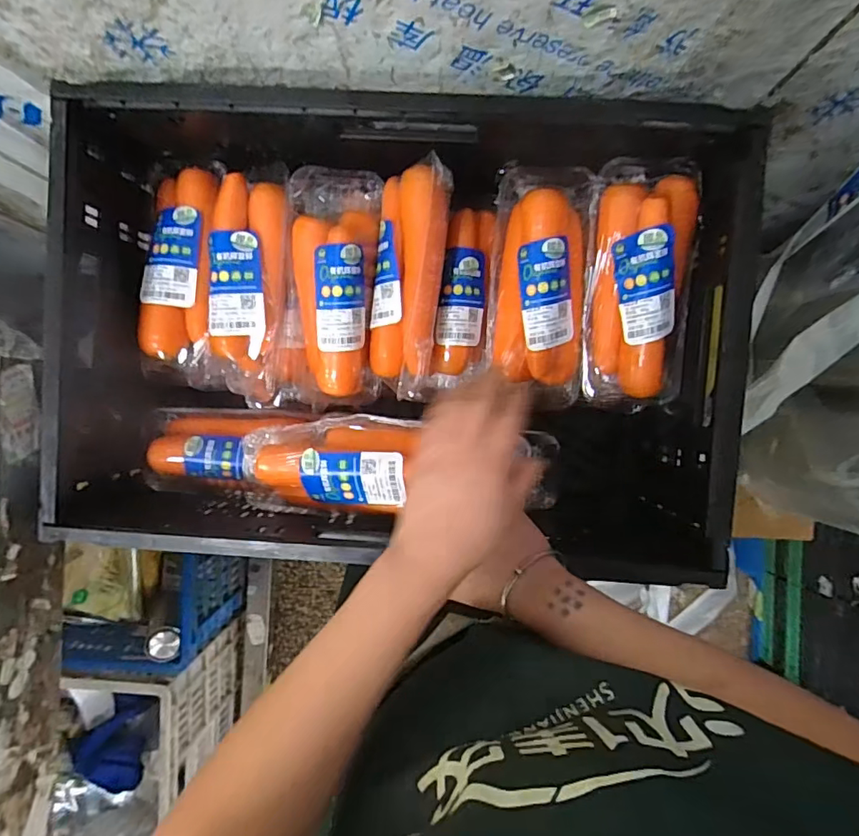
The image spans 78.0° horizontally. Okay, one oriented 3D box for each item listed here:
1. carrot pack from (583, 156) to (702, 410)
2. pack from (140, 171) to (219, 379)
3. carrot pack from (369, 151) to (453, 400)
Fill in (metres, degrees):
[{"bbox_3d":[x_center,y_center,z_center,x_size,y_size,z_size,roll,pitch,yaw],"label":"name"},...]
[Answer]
[{"bbox_3d":[0.205,-0.122,0.519,0.095,0.086,0.242,-1,106,2],"label":"carrot pack"},{"bbox_3d":[-0.261,-0.150,0.563,0.075,0.053,0.217,6,92,2],"label":"pack"},{"bbox_3d":[-0.021,-0.129,0.518,0.072,0.064,0.214,7,92,2],"label":"carrot pack"}]

